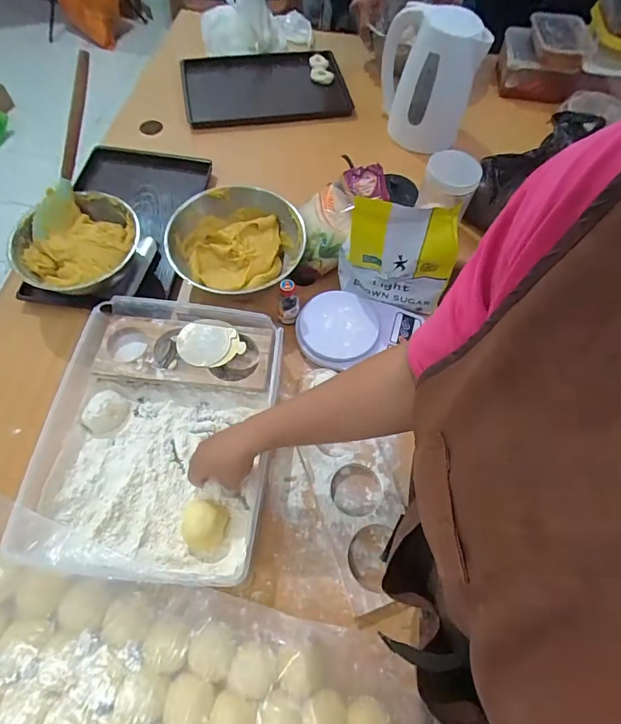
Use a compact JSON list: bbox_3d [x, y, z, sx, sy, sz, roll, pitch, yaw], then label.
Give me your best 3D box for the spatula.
[{"bbox_3d":[-0.375,-0.320,0.634,0.047,0.035,0.272,27,107,15],"label":"spatula"}]

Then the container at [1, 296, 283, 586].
[{"bbox_3d":[-0.204,0.090,0.559,0.294,0.069,0.369,6,63,0],"label":"container"}]

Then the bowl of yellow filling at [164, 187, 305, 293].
[{"bbox_3d":[-0.118,-0.192,0.682,0.222,0.088,0.210,-31,69,-14],"label":"bowl of yellow filling"}]

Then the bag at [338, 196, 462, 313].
[{"bbox_3d":[0.124,-0.156,0.604,0.160,0.177,0.040,12,63,3],"label":"bag"}]

